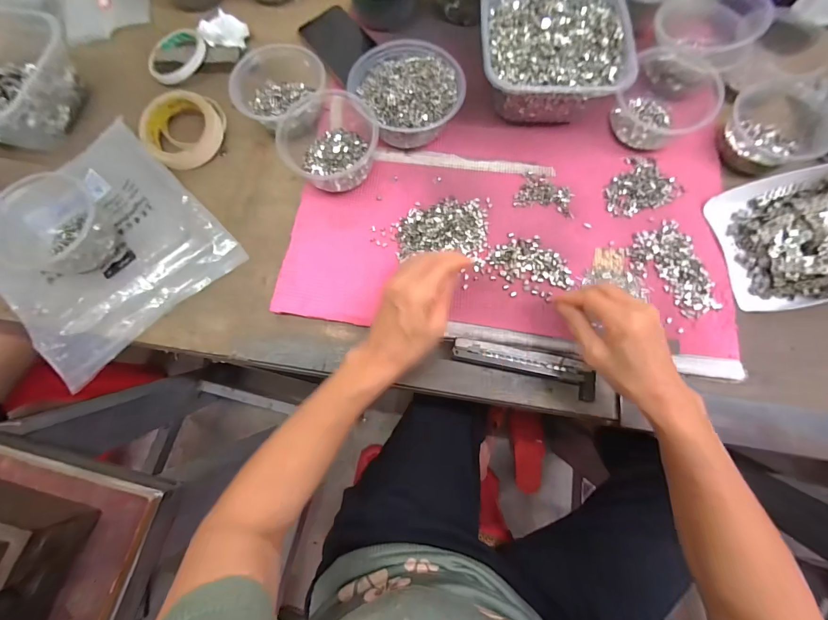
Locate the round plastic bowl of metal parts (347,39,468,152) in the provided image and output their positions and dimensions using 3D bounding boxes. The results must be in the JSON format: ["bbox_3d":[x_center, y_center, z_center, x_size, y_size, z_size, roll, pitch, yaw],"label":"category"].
[{"bbox_3d":[-0.007,-0.272,0.453,0.126,0.062,0.138,-33,77,-8],"label":"round plastic bowl of metal parts"}]

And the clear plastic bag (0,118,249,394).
[{"bbox_3d":[-0.375,-0.085,0.426,0.236,0.031,0.257,-39,77,-9],"label":"clear plastic bag"}]

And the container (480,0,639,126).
[{"bbox_3d":[0.169,-0.327,0.459,0.172,0.077,0.175,-3,74,0],"label":"container"}]

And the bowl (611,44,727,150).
[{"bbox_3d":[0.315,-0.270,0.446,0.108,0.065,0.126,27,76,8],"label":"bowl"}]

